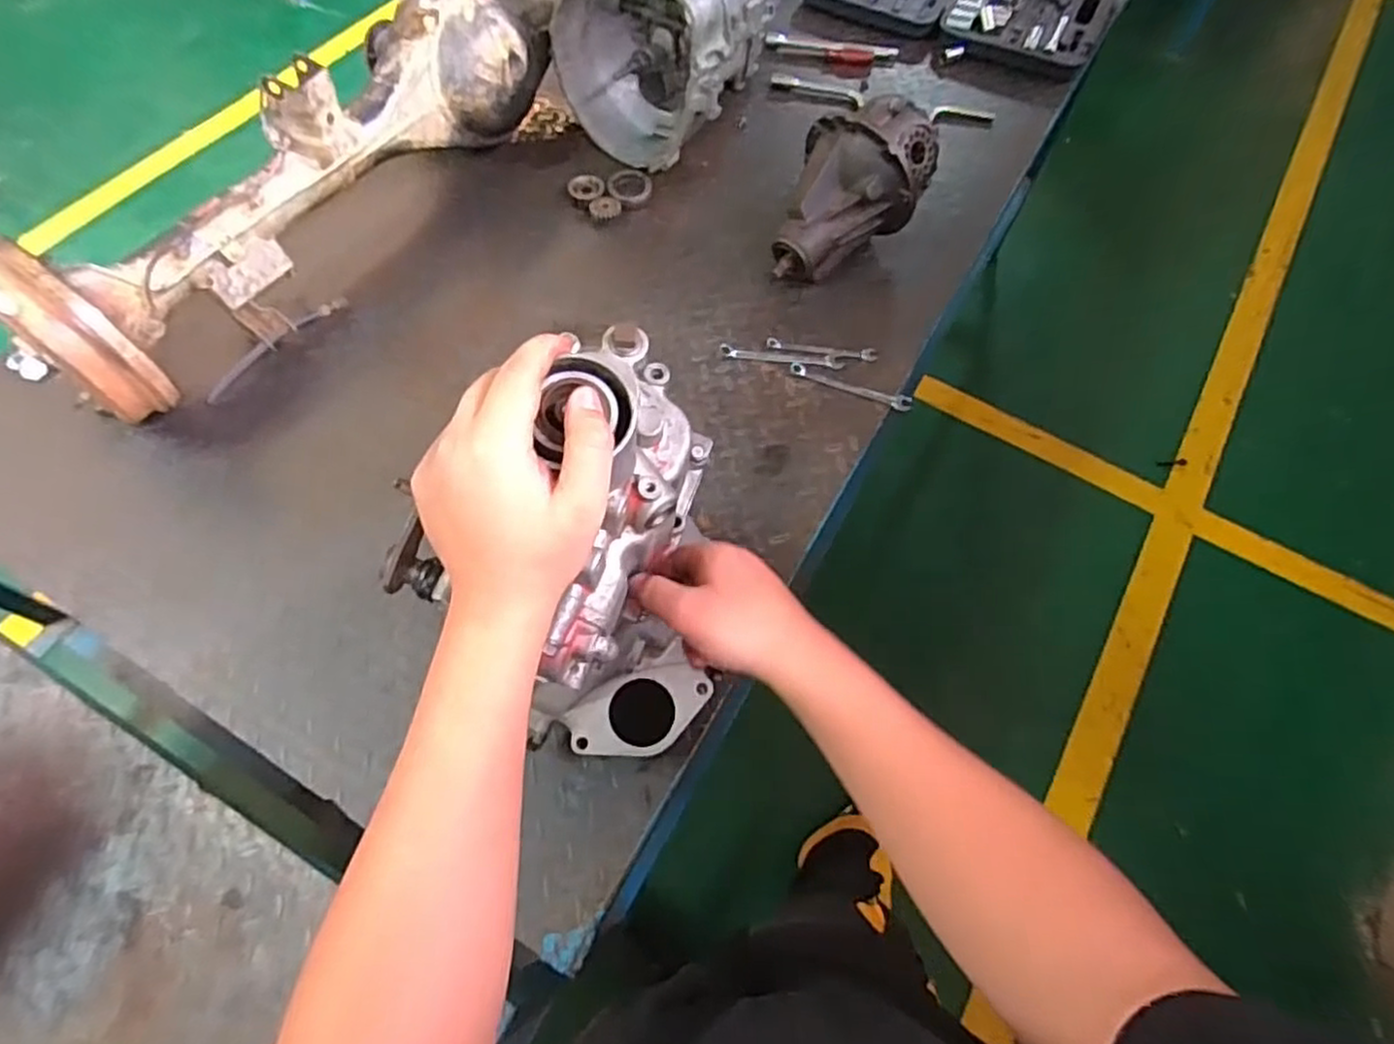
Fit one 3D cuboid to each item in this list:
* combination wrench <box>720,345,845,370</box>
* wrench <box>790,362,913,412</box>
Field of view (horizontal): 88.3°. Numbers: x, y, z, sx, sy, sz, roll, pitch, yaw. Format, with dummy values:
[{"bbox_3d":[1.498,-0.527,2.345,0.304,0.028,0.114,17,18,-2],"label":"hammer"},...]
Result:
[{"bbox_3d":[0.123,-0.240,1.044,0.175,0.011,0.025,8,63,1],"label":"combination wrench"},{"bbox_3d":[0.216,-0.195,1.006,0.173,0.014,0.029,23,64,9],"label":"wrench"}]

